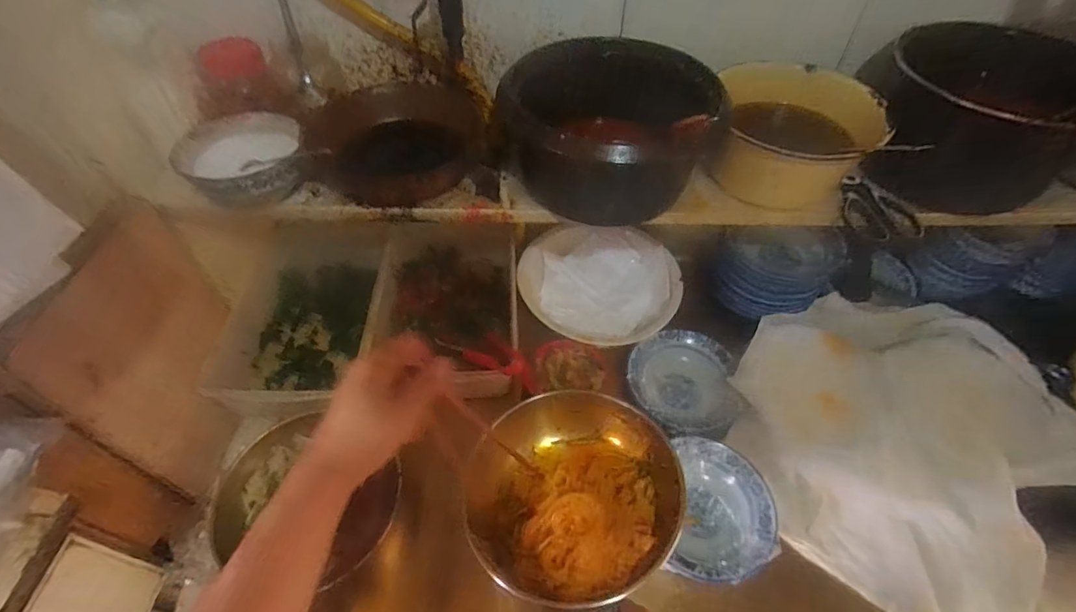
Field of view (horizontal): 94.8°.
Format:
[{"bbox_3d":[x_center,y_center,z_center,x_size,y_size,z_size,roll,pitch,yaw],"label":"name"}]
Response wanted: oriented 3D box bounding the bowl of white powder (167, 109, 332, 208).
[{"bbox_3d":[-0.344,-0.175,0.588,0.137,0.048,0.135,0,51,0],"label":"bowl of white powder"}]

